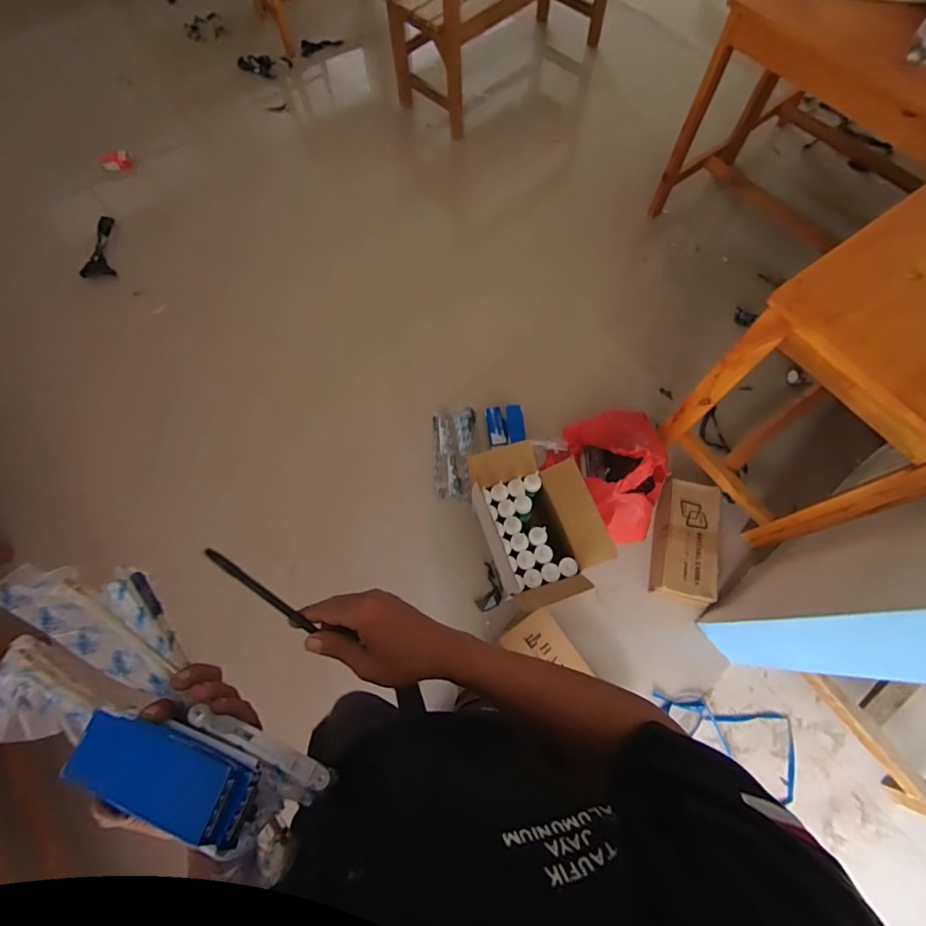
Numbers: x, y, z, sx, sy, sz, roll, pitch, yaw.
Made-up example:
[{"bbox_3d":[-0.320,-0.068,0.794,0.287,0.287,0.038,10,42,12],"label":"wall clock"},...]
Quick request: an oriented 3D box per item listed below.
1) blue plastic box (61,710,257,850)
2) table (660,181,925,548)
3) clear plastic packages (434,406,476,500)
[{"bbox_3d":[-0.240,0.248,0.365,0.146,0.030,0.058,13,70,10],"label":"blue plastic box"},{"bbox_3d":[1.030,-0.219,1.193,0.653,0.637,0.489,-35,73,-12],"label":"table"},{"bbox_3d":[-0.026,-0.034,1.548,0.138,0.024,0.318,-2,69,0],"label":"clear plastic packages"}]

